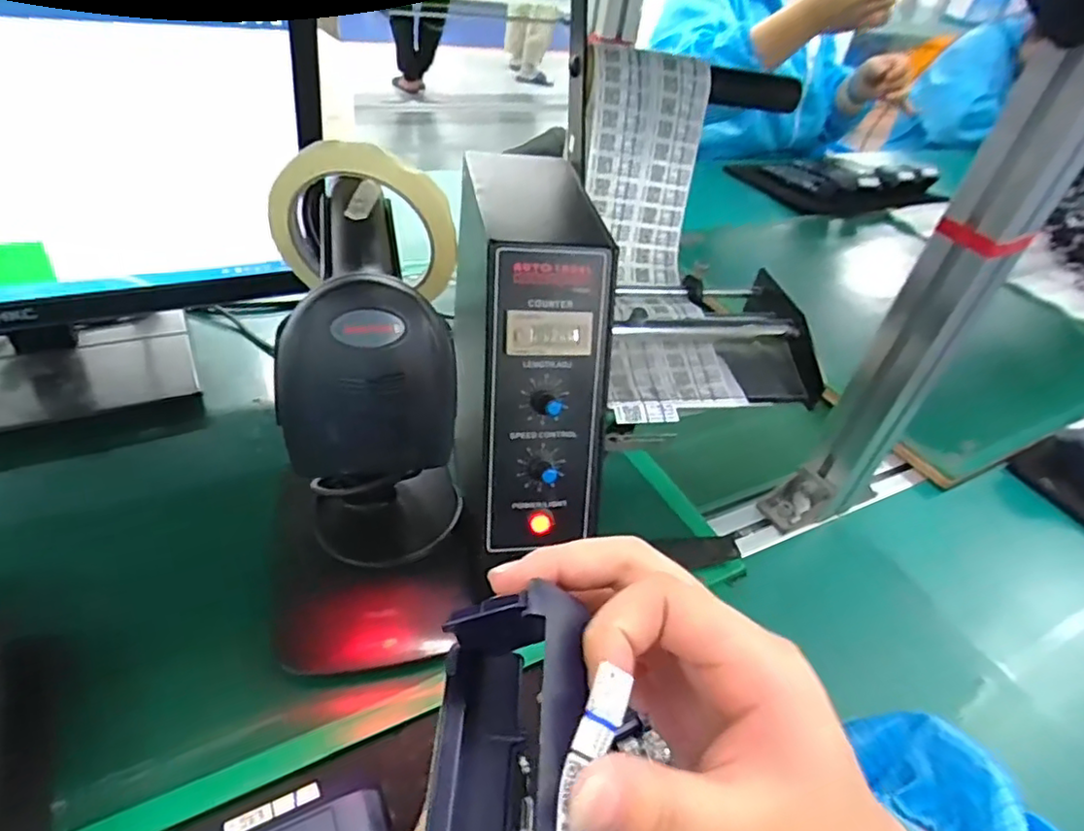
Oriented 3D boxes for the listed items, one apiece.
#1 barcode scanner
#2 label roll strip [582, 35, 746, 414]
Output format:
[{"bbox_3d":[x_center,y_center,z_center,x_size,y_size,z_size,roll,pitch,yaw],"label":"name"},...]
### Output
[{"bbox_3d":[-0.099,0.018,0.345,0.117,0.237,0.141,-4,42,-12],"label":"barcode scanner"},{"bbox_3d":[0.070,-0.111,0.425,0.085,0.069,0.239,-3,81,-12],"label":"label roll strip"}]

